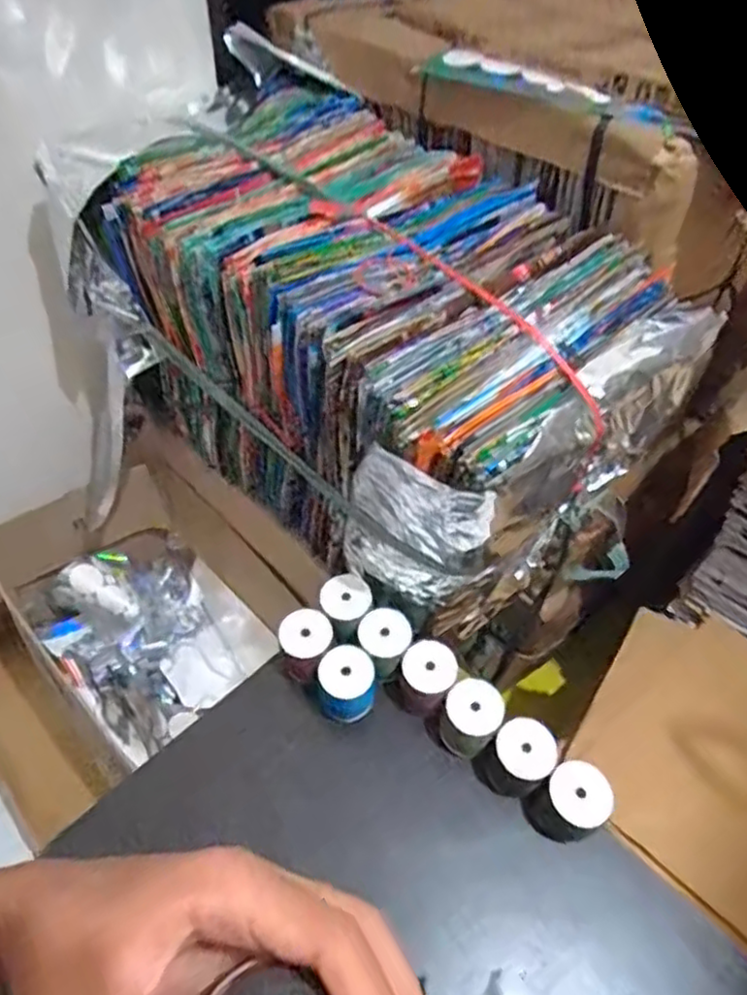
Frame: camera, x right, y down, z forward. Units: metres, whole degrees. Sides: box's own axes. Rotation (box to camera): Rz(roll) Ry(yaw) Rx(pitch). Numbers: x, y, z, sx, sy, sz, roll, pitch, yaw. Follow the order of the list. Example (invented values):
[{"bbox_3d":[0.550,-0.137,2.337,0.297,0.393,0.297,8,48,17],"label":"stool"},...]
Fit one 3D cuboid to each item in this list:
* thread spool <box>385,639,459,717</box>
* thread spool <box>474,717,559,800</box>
[{"bbox_3d":[0.053,0.198,0.693,0.057,0.091,0.058,1,49,-2],"label":"thread spool"},{"bbox_3d":[0.141,0.262,0.643,0.057,0.084,0.057,1,49,-2],"label":"thread spool"}]

